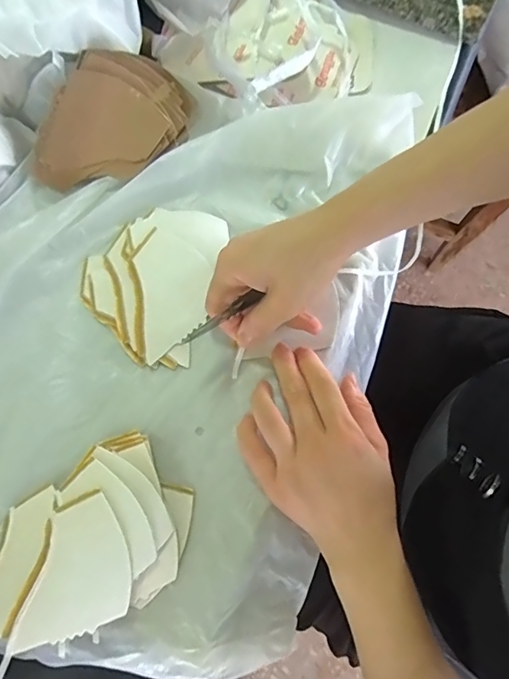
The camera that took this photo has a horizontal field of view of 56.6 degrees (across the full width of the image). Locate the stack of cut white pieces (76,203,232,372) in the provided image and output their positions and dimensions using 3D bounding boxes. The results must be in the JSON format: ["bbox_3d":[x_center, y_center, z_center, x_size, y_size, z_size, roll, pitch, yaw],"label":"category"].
[{"bbox_3d":[-0.082,-0.047,0.364,0.098,0.010,0.123,13,76,3],"label":"stack of cut white pieces"}]

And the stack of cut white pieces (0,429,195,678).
[{"bbox_3d":[-0.118,0.141,0.309,0.154,0.020,0.097,-35,78,-9],"label":"stack of cut white pieces"}]

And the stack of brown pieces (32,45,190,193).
[{"bbox_3d":[-0.112,-0.177,0.380,0.091,0.039,0.128,26,77,6],"label":"stack of brown pieces"}]

